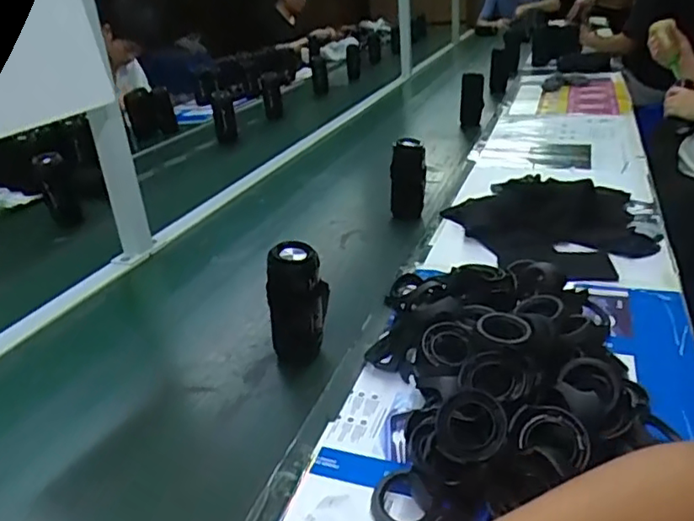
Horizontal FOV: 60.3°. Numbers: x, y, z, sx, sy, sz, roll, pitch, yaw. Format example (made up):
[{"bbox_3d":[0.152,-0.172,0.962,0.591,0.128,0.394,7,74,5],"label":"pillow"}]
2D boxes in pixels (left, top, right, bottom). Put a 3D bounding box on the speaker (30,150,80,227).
[{"bbox_3d":[-0.665,-0.169,1.373,0.066,0.158,0.066,-17,28,-24],"label":"speaker"}]

